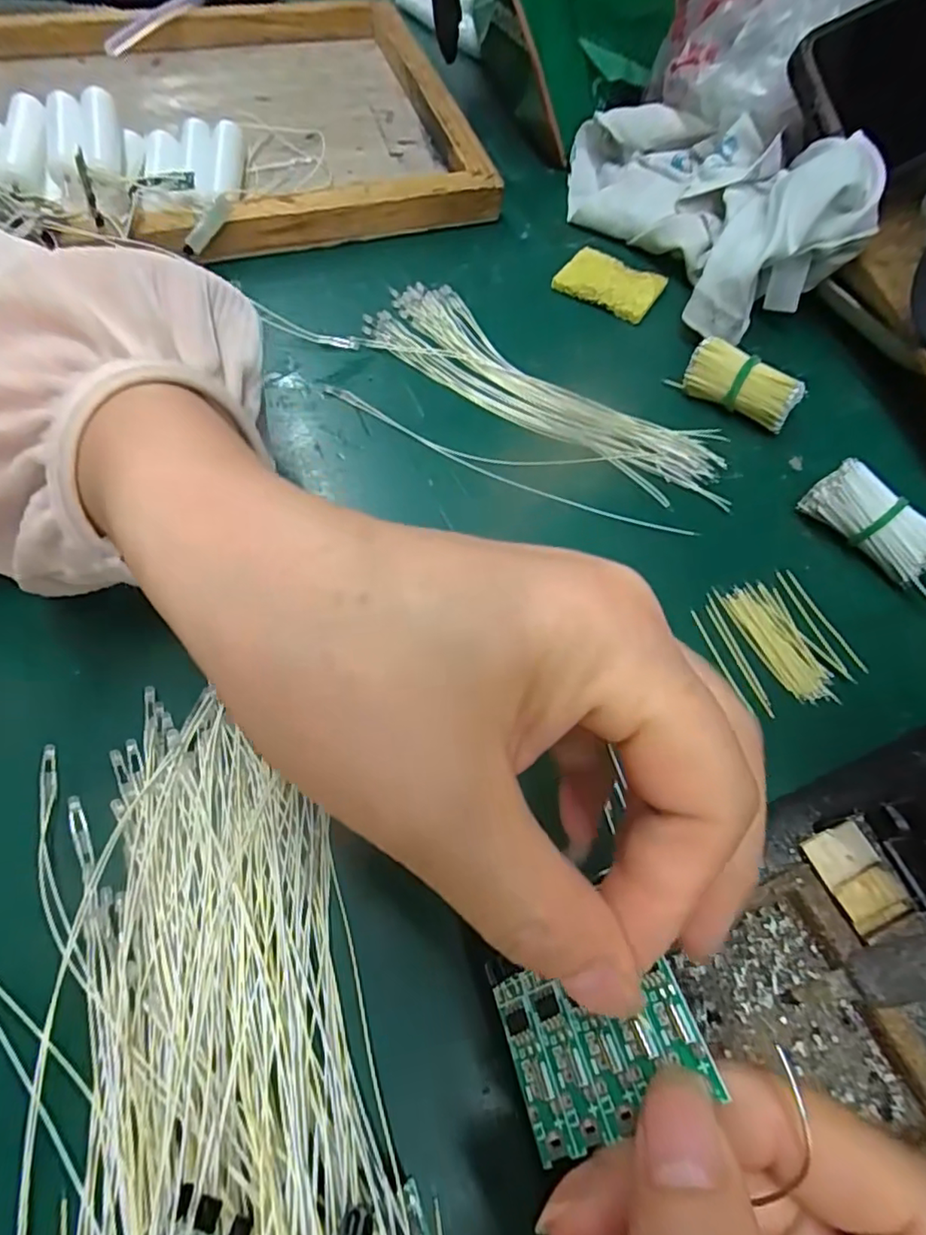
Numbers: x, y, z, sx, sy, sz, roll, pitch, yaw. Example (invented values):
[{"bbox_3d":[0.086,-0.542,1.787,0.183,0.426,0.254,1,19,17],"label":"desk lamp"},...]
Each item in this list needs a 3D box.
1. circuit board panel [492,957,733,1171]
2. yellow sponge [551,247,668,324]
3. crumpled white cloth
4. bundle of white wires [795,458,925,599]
[{"bbox_3d":[0.027,0.086,0.117,0.039,0.004,0.030,-35,50,15],"label":"circuit board panel"},{"bbox_3d":[0.082,-0.186,0.321,0.053,0.010,0.036,33,66,15],"label":"yellow sponge"},{"bbox_3d":[0.122,-0.241,0.319,0.081,0.066,0.193,-21,64,-12],"label":"crumpled white cloth"},{"bbox_3d":[0.171,-0.035,0.234,0.019,0.028,0.062,-39,69,-20],"label":"bundle of white wires"}]

